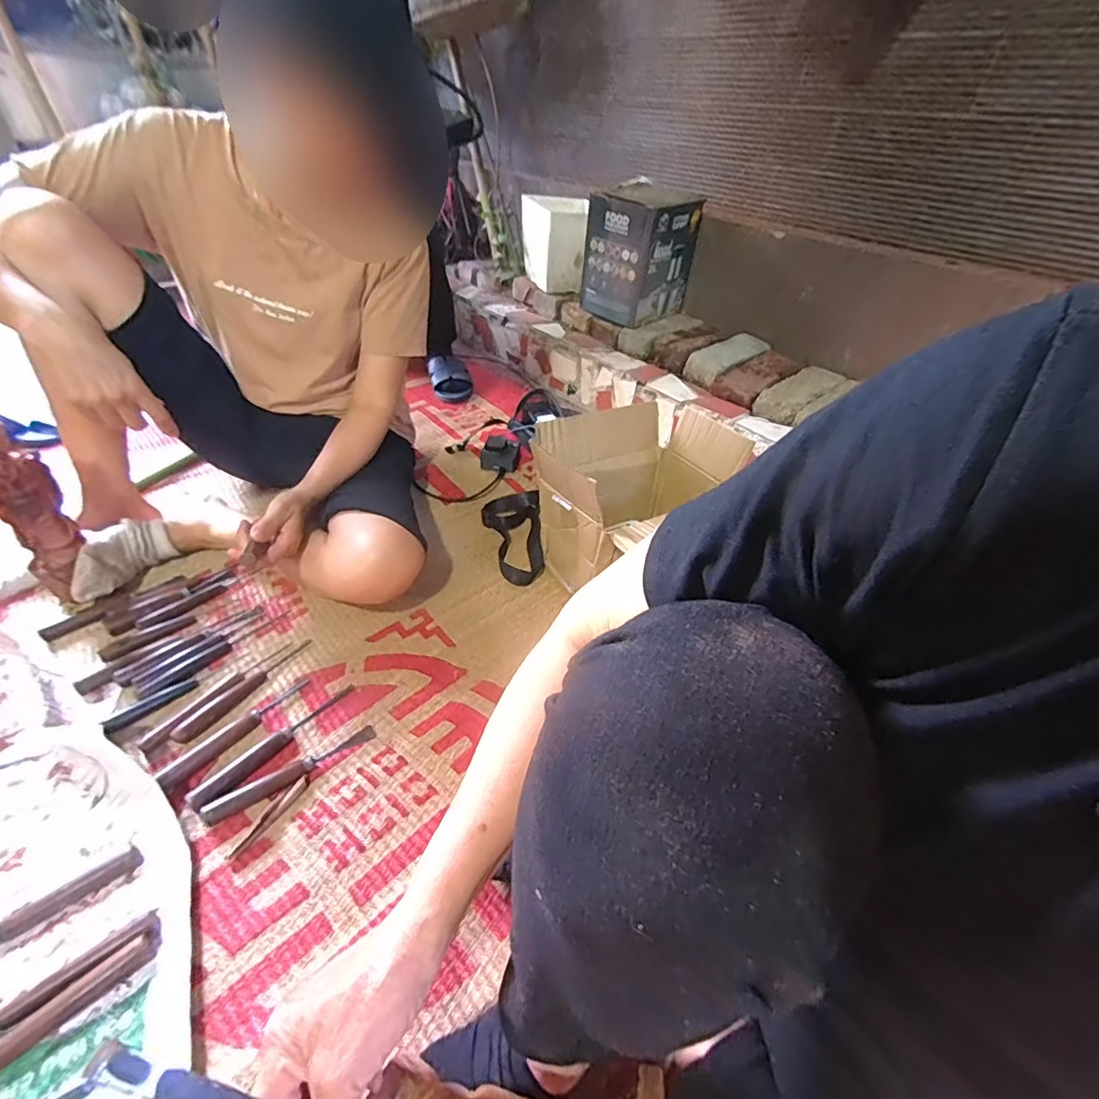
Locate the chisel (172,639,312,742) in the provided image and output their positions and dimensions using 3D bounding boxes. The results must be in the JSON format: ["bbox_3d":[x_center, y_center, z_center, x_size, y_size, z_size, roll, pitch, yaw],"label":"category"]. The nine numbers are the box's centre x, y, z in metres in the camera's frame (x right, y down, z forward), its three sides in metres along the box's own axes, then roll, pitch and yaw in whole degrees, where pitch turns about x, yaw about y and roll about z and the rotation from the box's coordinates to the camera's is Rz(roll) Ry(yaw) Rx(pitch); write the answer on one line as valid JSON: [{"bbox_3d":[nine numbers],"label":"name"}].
[{"bbox_3d":[-0.378,0.168,0.635,0.022,0.014,0.175,25,45,22],"label":"chisel"}]

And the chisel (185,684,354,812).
[{"bbox_3d":[-0.316,0.217,0.586,0.028,0.019,0.189,27,45,23],"label":"chisel"}]

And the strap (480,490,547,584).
[{"bbox_3d":[-0.060,-0.024,0.861,0.101,0.036,0.202,-2,41,-8],"label":"strap"}]

